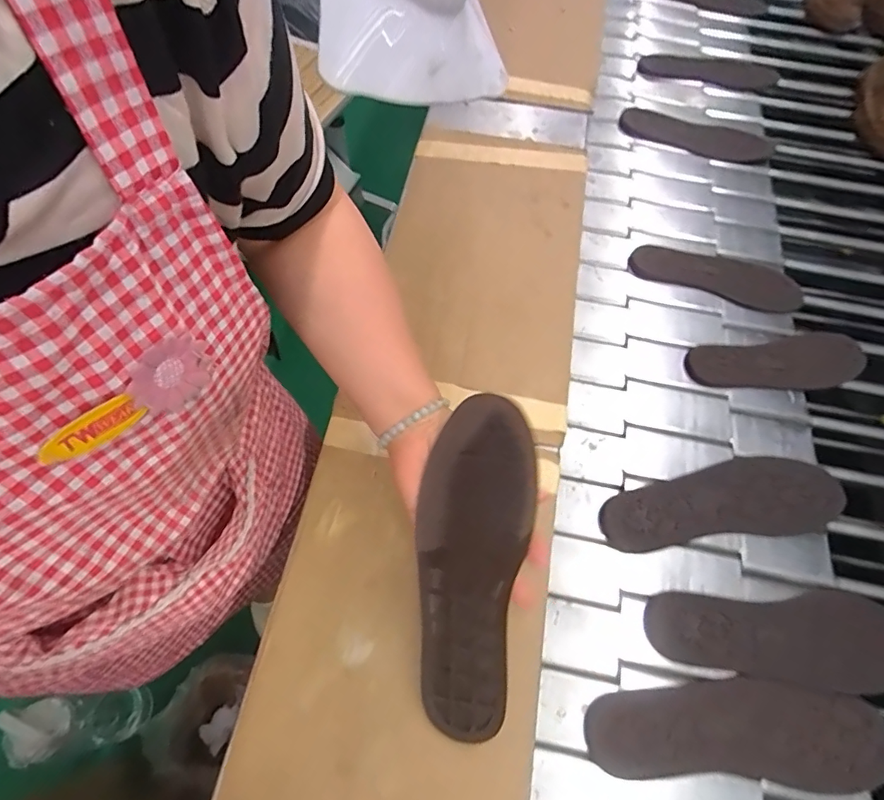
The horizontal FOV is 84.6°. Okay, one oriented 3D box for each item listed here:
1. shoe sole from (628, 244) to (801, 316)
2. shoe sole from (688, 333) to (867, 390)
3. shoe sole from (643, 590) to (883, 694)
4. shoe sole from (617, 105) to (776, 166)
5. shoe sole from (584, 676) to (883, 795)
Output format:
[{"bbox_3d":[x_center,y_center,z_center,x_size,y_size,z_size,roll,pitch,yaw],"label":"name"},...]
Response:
[{"bbox_3d":[0.383,-0.175,0.683,0.229,0.014,0.083,18,64,11],"label":"shoe sole"},{"bbox_3d":[0.423,-0.046,0.619,0.213,0.010,0.076,-6,67,1],"label":"shoe sole"},{"bbox_3d":[0.336,0.235,0.474,0.255,0.014,0.084,-2,62,1],"label":"shoe sole"},{"bbox_3d":[0.425,-0.441,0.814,0.249,0.018,0.091,20,73,3],"label":"shoe sole"},{"bbox_3d":[0.267,0.299,0.440,0.266,0.013,0.078,3,62,3],"label":"shoe sole"}]

